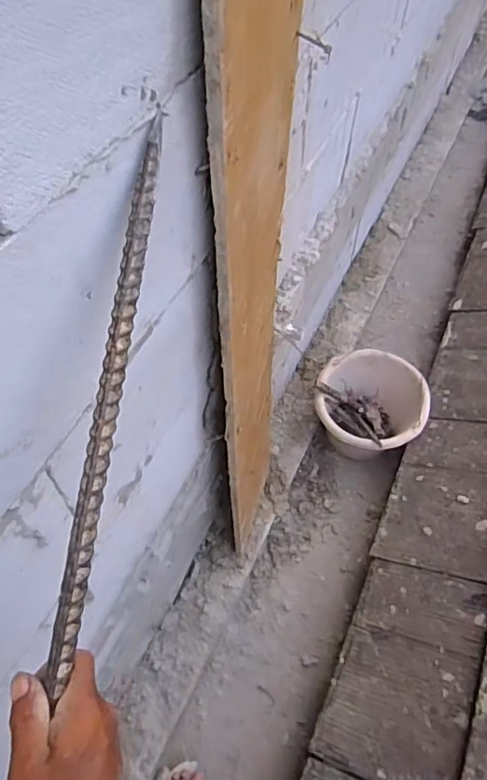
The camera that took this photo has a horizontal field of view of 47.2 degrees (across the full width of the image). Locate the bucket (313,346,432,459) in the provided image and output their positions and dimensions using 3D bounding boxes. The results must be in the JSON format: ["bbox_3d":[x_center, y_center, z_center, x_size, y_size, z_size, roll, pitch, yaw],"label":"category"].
[{"bbox_3d":[0.315,0.057,1.462,0.277,0.196,0.272,0,56,-1],"label":"bucket"}]

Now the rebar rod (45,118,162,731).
[{"bbox_3d":[-0.098,0.002,0.411,0.016,0.011,0.418,8,83,5],"label":"rebar rod"}]

